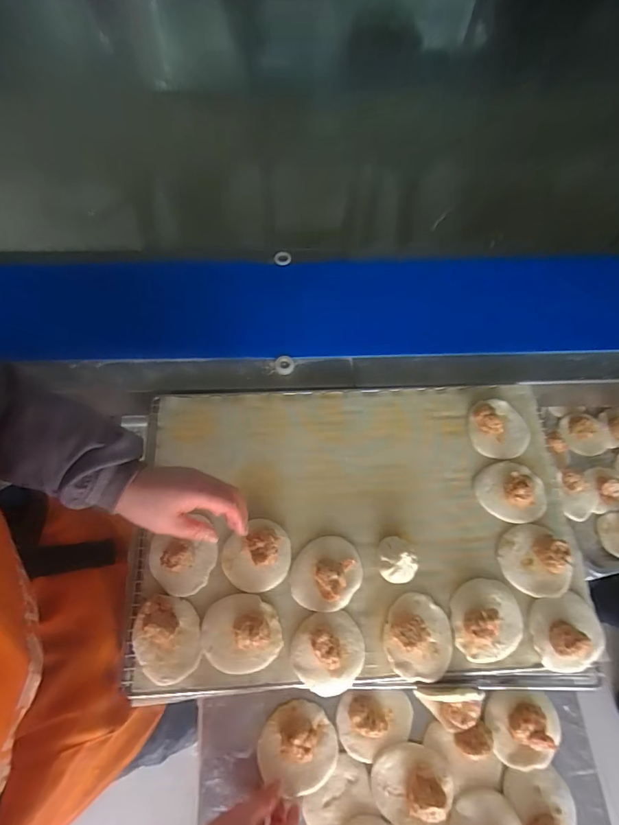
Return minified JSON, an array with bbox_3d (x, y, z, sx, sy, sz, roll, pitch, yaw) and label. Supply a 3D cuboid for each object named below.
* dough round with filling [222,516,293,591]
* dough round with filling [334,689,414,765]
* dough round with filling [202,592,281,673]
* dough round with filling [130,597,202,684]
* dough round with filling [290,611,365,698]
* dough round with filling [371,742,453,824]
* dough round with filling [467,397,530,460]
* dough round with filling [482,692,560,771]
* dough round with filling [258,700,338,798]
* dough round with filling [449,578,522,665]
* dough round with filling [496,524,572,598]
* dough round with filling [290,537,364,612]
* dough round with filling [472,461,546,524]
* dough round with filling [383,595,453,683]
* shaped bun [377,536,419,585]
[{"bbox_3d":[-0.069,0.190,0.522,0.089,0.041,0.084,1,66,-2],"label":"dough round with filling"},{"bbox_3d":[0.084,0.387,0.481,0.094,0.026,0.074,5,66,-1],"label":"dough round with filling"},{"bbox_3d":[-0.084,0.272,0.480,0.097,0.028,0.084,2,66,-2],"label":"dough round with filling"},{"bbox_3d":[-0.177,0.276,0.476,0.079,0.028,0.095,-17,68,-10],"label":"dough round with filling"},{"bbox_3d":[0.024,0.289,0.472,0.088,0.030,0.086,1,66,-2],"label":"dough round with filling"},{"bbox_3d":[0.121,0.441,0.457,0.086,0.026,0.085,1,66,-2],"label":"dough round with filling"},{"bbox_3d":[0.292,0.021,0.594,0.087,0.032,0.090,0,67,-1],"label":"dough round with filling"},{"bbox_3d":[0.268,0.392,0.483,0.085,0.032,0.079,1,66,-2],"label":"dough round with filling"},{"bbox_3d":[-0.012,0.406,0.474,0.092,0.030,0.087,1,66,-2],"label":"dough round with filling"},{"bbox_3d":[0.228,0.260,0.490,0.087,0.030,0.091,0,67,-1],"label":"dough round with filling"},{"bbox_3d":[0.302,0.197,0.521,0.081,0.033,0.089,0,67,-1],"label":"dough round with filling"},{"bbox_3d":[0.023,0.210,0.511,0.082,0.024,0.097,43,73,15],"label":"dough round with filling"},{"bbox_3d":[0.294,0.110,0.557,0.094,0.032,0.085,-19,69,-9],"label":"dough round with filling"},{"bbox_3d":[0.138,0.279,0.482,0.085,0.032,0.090,0,67,-1],"label":"dough round with filling"},{"bbox_3d":[0.114,0.193,0.514,0.048,0.040,0.058,0,67,-1],"label":"shaped bun"}]

